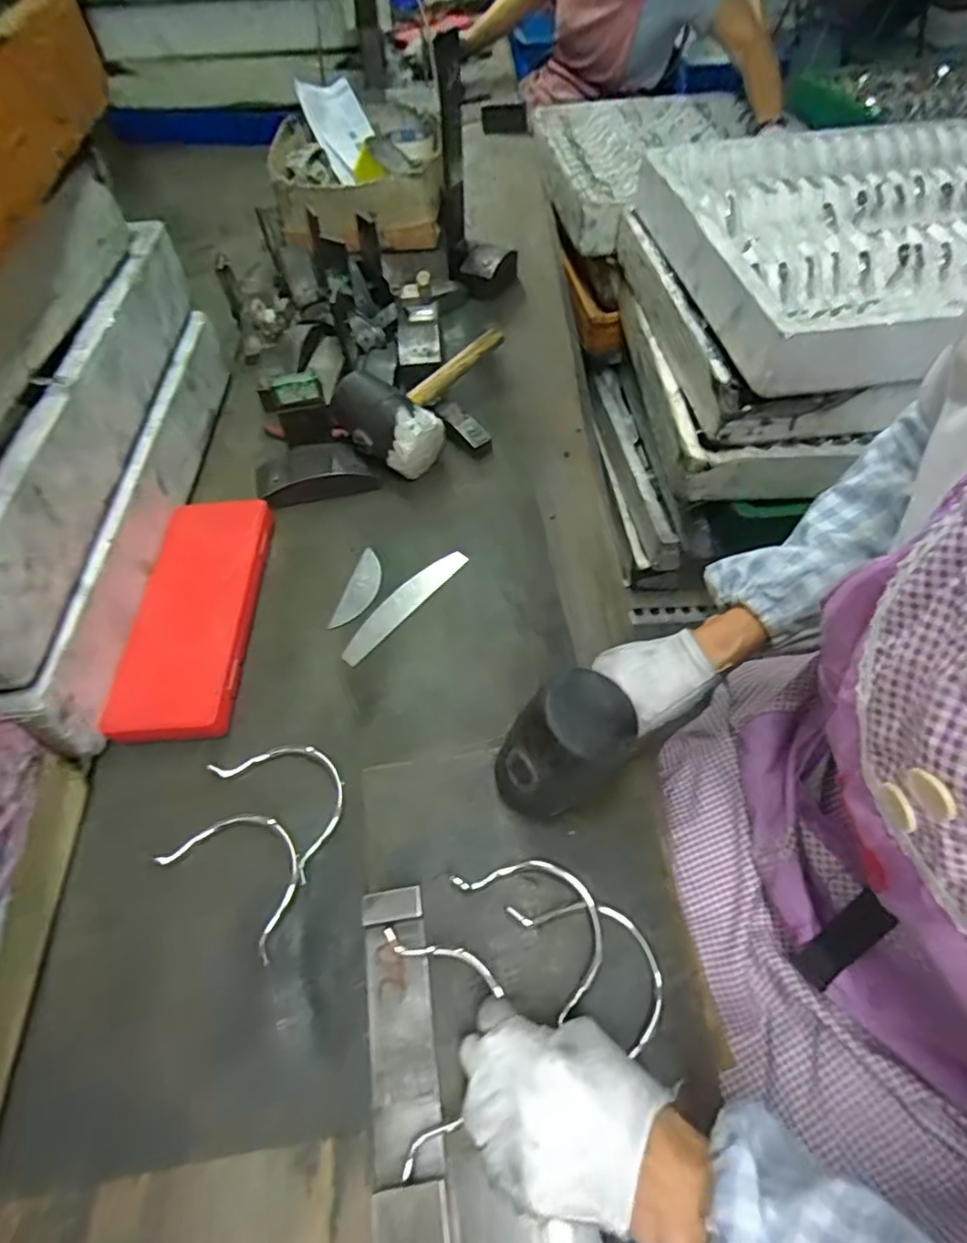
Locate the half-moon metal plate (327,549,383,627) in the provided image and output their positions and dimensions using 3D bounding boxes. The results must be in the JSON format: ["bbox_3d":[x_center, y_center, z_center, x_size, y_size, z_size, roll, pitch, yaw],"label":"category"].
[{"bbox_3d":[-0.119,-0.032,0.576,0.031,0.006,0.091,12,57,10],"label":"half-moon metal plate"}]

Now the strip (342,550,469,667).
[{"bbox_3d":[-0.077,-0.019,0.567,0.028,0.004,0.154,38,67,16],"label":"strip"}]

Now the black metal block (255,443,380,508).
[{"bbox_3d":[-0.186,-0.163,0.647,0.119,0.032,0.069,-19,57,-11],"label":"black metal block"}]

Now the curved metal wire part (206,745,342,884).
[{"bbox_3d":[-0.149,0.132,0.464,0.121,0.010,0.070,38,64,23],"label":"curved metal wire part"}]

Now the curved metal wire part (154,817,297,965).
[{"bbox_3d":[-0.172,0.178,0.430,0.112,0.005,0.069,30,61,19],"label":"curved metal wire part"}]

